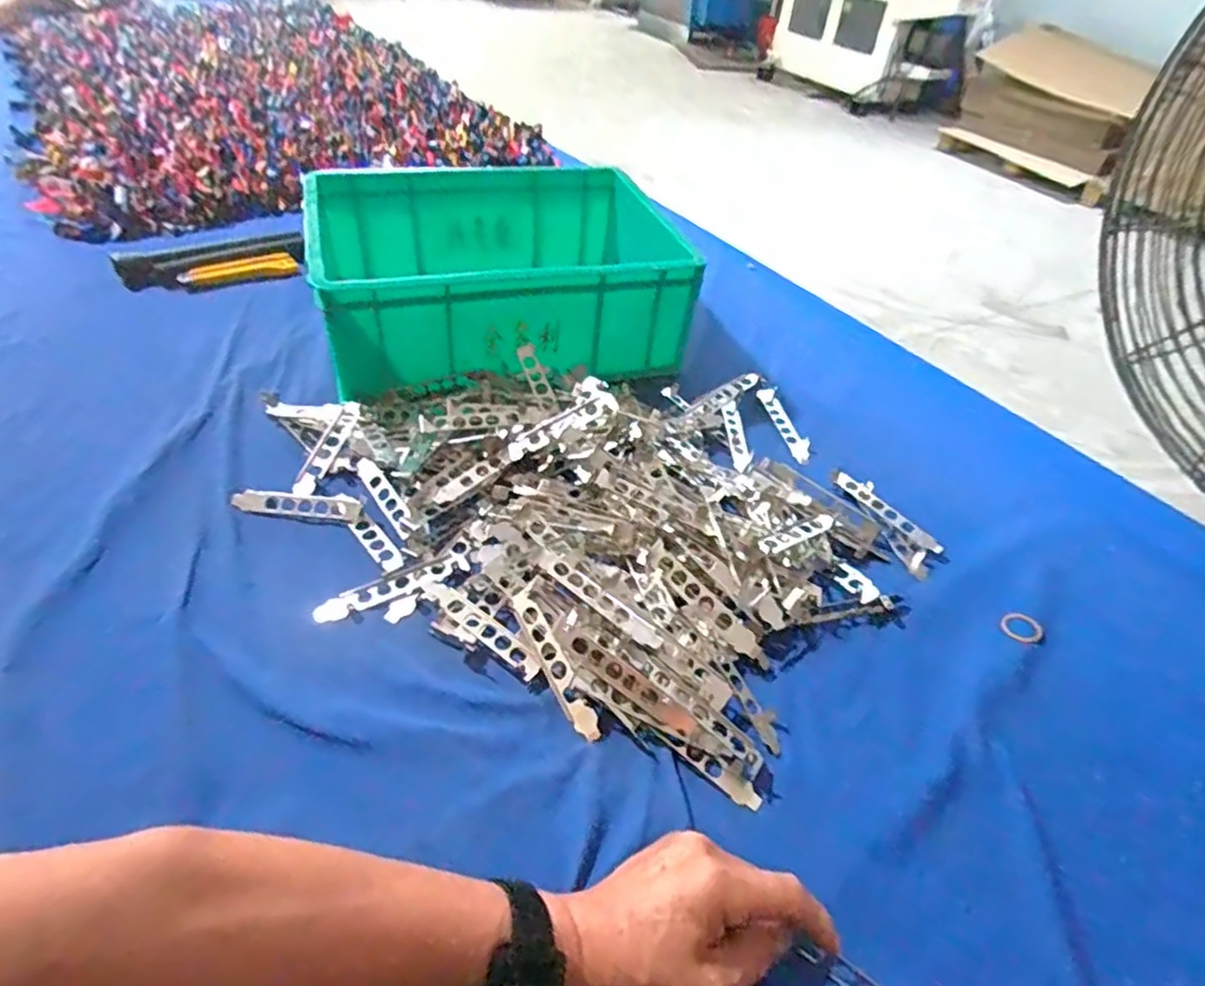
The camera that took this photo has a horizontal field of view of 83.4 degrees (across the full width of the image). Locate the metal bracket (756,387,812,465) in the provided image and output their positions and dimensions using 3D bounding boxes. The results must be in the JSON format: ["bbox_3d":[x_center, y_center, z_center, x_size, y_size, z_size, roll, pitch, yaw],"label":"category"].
[{"bbox_3d":[0.205,-0.077,0.759,0.026,0.011,0.122,-5,44,-13],"label":"metal bracket"}]

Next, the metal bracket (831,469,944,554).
[{"bbox_3d":[0.277,0.016,0.659,0.027,0.009,0.121,-28,53,-32],"label":"metal bracket"}]

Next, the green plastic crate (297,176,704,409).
[{"bbox_3d":[-0.126,-0.265,0.822,0.403,0.139,0.315,-7,44,-15],"label":"green plastic crate"}]

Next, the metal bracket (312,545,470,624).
[{"bbox_3d":[-0.167,0.073,0.548,0.128,0.005,0.028,-21,49,-27],"label":"metal bracket"}]

